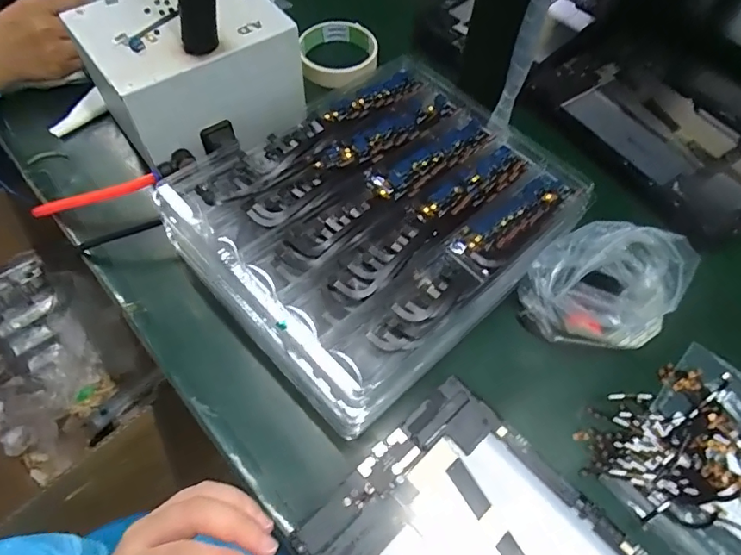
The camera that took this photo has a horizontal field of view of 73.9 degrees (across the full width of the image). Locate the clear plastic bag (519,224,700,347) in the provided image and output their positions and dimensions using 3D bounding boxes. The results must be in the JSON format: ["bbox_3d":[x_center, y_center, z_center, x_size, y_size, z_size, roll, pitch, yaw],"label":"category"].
[{"bbox_3d":[0.188,0.003,0.386,0.120,0.060,0.093,-35,68,-22],"label":"clear plastic bag"}]

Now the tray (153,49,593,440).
[{"bbox_3d":[0.008,-0.056,0.394,0.289,0.042,0.234,-37,68,-22],"label":"tray"}]

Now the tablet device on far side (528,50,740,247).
[{"bbox_3d":[0.290,-0.152,0.498,0.158,0.010,0.243,-30,66,-20],"label":"tablet device on far side"}]

